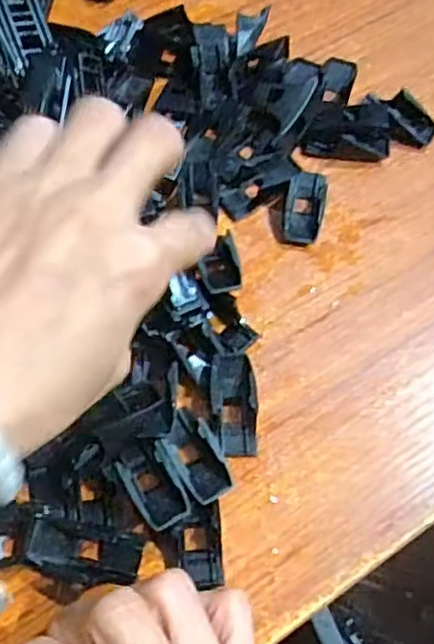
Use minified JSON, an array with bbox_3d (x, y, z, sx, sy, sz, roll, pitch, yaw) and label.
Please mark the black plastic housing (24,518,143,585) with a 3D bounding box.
[{"bbox_3d":[-0.048,0.083,0.242,0.040,0.013,0.018,10,63,1],"label":"black plastic housing"}]

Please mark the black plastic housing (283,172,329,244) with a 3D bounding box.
[{"bbox_3d":[0.042,-0.056,0.319,0.018,0.011,0.036,12,63,2],"label":"black plastic housing"}]

